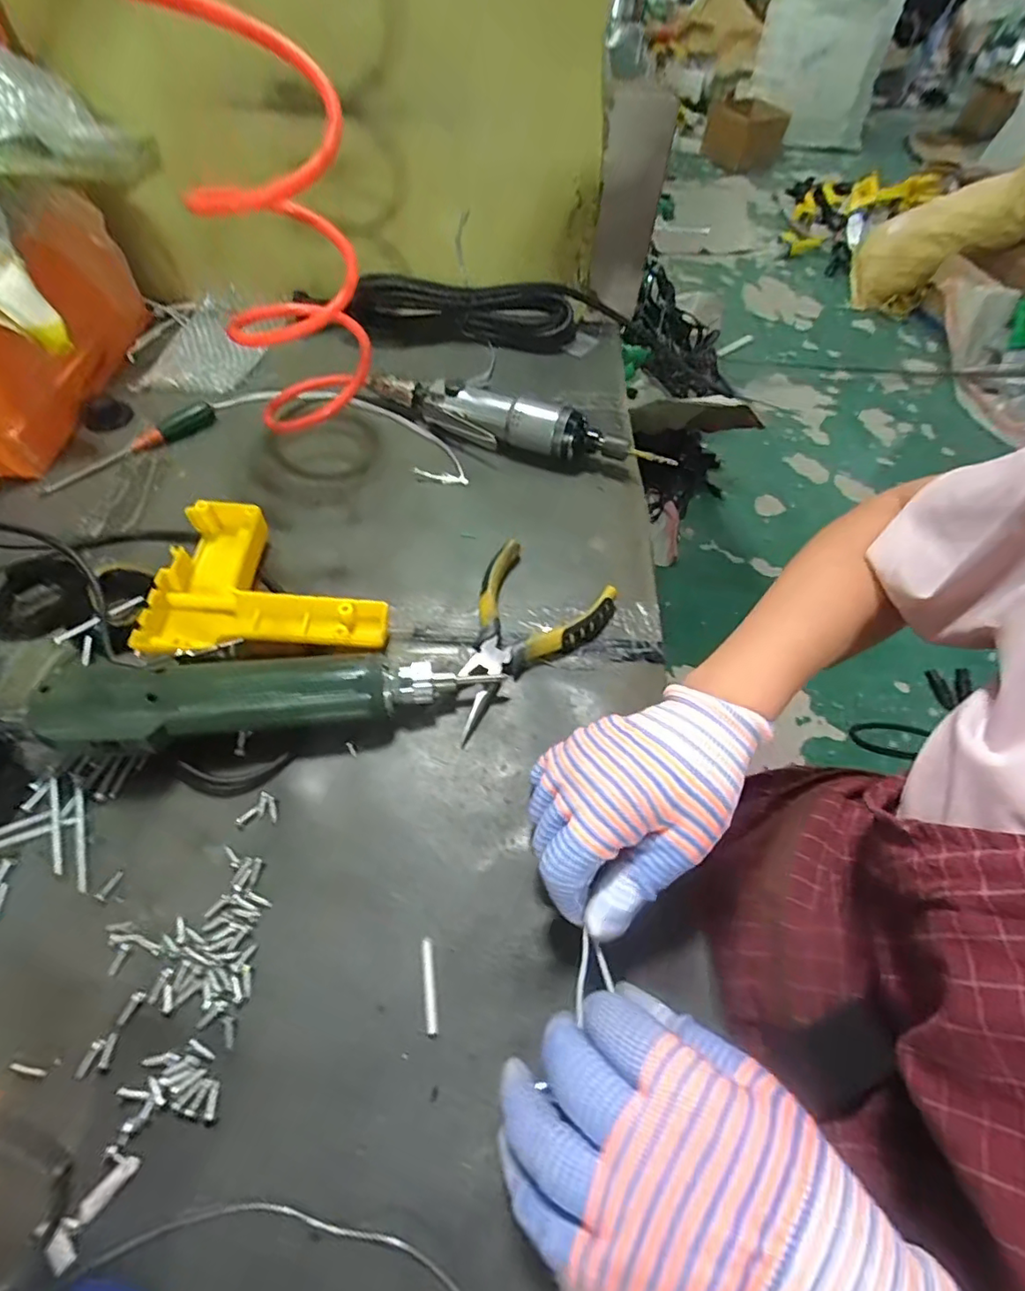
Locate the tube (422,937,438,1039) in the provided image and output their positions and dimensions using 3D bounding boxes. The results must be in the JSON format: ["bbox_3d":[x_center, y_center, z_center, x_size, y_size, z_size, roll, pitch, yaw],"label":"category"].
[{"bbox_3d":[-0.040,0.165,0.272,0.005,0.004,0.042,-5,58,-7],"label":"tube"}]

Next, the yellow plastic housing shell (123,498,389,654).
[{"bbox_3d":[-0.160,-0.045,0.382,0.148,0.033,0.113,-2,57,-5],"label":"yellow plastic housing shell"}]

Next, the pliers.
[{"bbox_3d":[0.001,-0.005,0.375,0.091,0.019,0.141,29,60,14],"label":"pliers"}]

